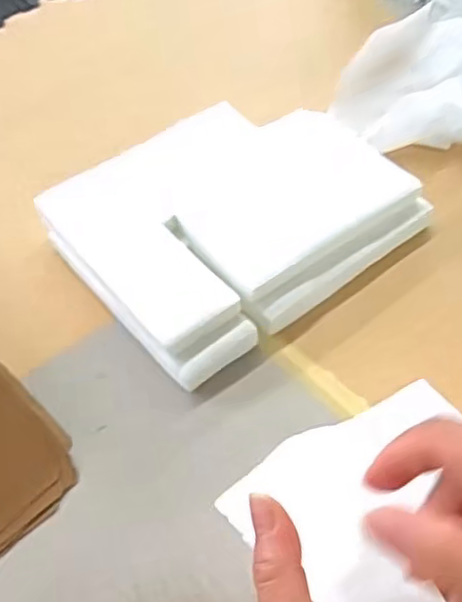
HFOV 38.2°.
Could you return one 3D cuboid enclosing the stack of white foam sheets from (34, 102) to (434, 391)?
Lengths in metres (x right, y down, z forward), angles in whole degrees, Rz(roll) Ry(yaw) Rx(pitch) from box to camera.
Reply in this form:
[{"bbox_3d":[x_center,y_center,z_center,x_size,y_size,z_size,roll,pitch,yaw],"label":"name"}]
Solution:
[{"bbox_3d":[0.001,-0.069,0.511,0.239,0.031,0.195,-33,59,-20],"label":"stack of white foam sheets"}]

